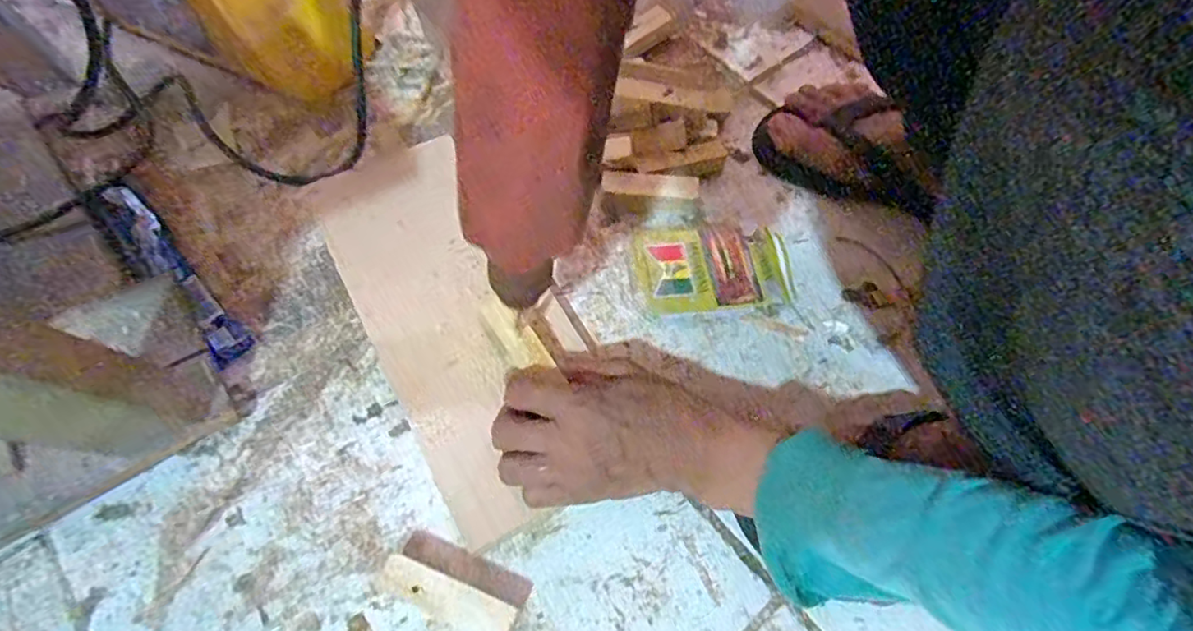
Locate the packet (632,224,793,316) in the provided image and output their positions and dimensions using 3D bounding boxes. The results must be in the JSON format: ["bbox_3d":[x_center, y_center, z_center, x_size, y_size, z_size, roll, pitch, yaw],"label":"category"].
[{"bbox_3d":[0.087,-0.039,0.466,0.111,0.012,0.077,-6,61,-6],"label":"packet"}]

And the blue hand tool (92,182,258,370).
[{"bbox_3d":[-0.292,-0.031,0.432,0.025,0.027,0.168,-39,69,-21],"label":"blue hand tool"}]

